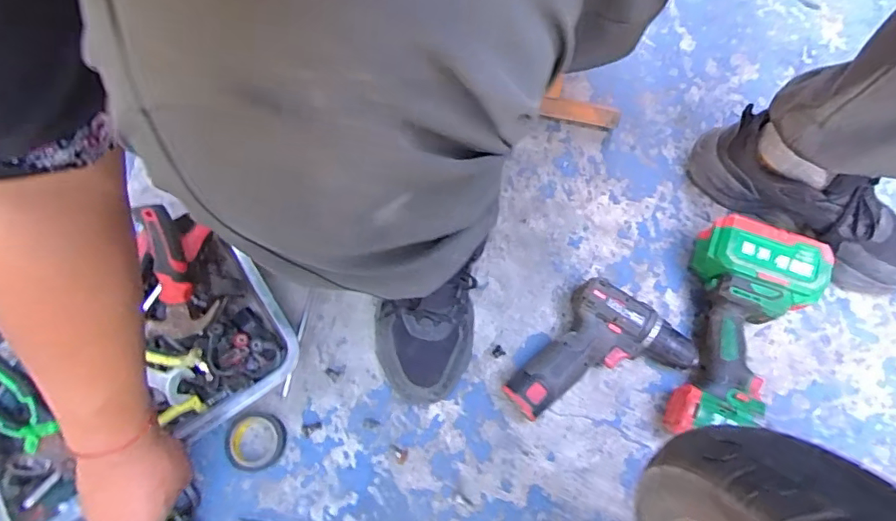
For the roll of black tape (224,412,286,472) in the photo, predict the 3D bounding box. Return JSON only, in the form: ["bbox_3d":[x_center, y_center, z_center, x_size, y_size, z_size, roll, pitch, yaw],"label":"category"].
[{"bbox_3d":[-0.216,0.204,0.585,0.060,0.022,0.061,-5,70,0],"label":"roll of black tape"}]

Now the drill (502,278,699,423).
[{"bbox_3d":[0.176,0.127,0.602,0.152,0.053,0.192,40,76,14],"label":"drill"}]

